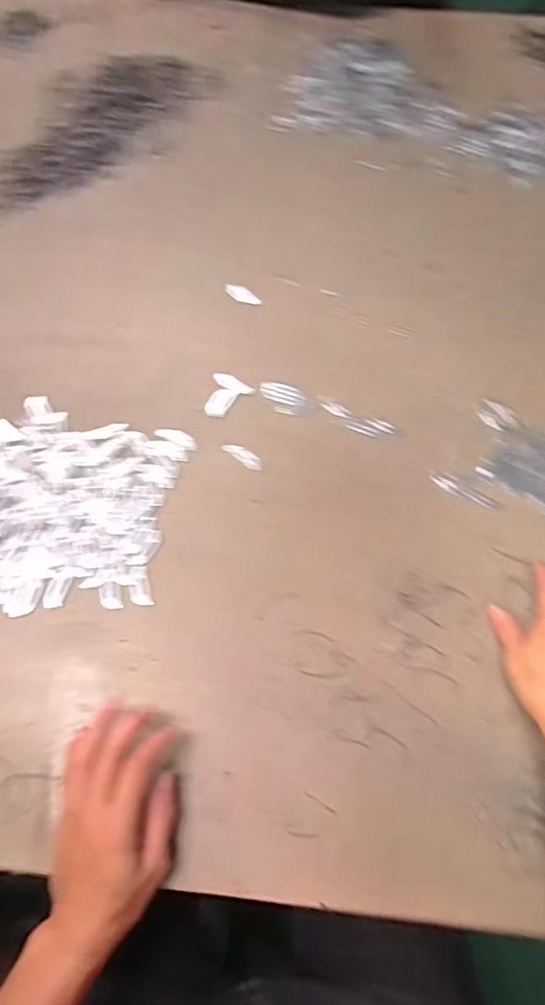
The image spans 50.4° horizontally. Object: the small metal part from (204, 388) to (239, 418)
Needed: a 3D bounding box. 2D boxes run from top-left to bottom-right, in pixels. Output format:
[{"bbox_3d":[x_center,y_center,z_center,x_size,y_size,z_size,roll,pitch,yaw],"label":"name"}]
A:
[{"bbox_3d":[-0.053,-0.103,0.589,0.023,0.010,0.035,20,66,10],"label":"small metal part"}]

